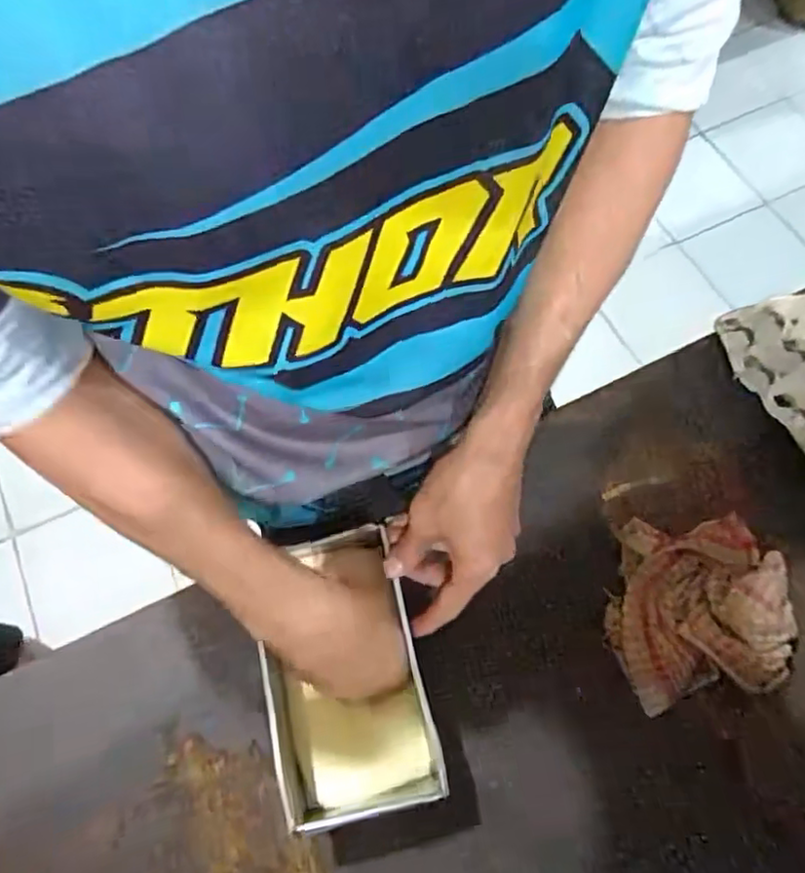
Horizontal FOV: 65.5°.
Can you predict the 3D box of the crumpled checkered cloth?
[{"bbox_3d":[0.256,0.149,0.548,0.151,0.052,0.169,5,68,3],"label":"crumpled checkered cloth"}]

